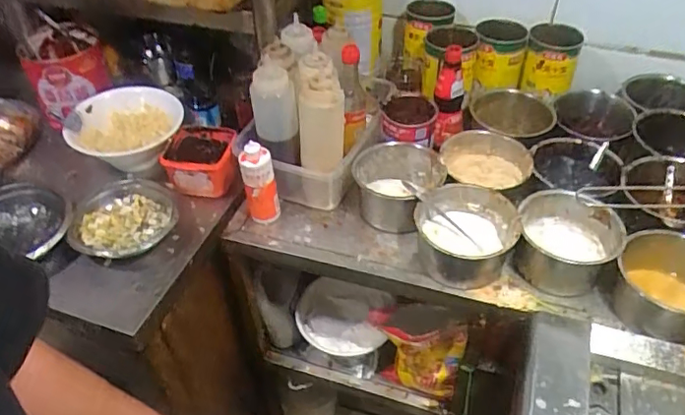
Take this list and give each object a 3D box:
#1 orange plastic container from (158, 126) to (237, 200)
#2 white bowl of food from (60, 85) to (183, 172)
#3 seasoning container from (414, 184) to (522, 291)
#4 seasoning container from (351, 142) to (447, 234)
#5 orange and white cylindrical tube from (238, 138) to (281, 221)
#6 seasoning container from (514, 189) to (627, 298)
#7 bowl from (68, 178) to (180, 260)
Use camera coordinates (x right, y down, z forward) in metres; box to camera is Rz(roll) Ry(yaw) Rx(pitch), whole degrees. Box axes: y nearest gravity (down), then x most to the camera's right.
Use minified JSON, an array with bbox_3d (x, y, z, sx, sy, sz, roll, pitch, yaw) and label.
[{"bbox_3d":[-0.250,-0.085,1.004,0.120,0.072,0.112,7,45,8],"label":"orange plastic container"},{"bbox_3d":[-0.402,-0.136,1.051,0.200,0.096,0.182,-1,45,1],"label":"white bowl of food"},{"bbox_3d":[0.189,0.041,0.873,0.148,0.079,0.139,-1,45,1],"label":"seasoning container"},{"bbox_3d":[0.096,-0.034,0.974,0.153,0.088,0.153,10,46,11],"label":"seasoning container"},{"bbox_3d":[-0.136,-0.036,0.925,0.052,0.144,0.050,-1,45,1],"label":"orange and white cylindrical tube"},{"bbox_3d":[0.343,0.054,0.862,0.143,0.086,0.138,17,48,18],"label":"seasoning container"},{"bbox_3d":[-0.368,0.023,0.946,0.166,0.044,0.166,-1,45,1],"label":"bowl"}]

